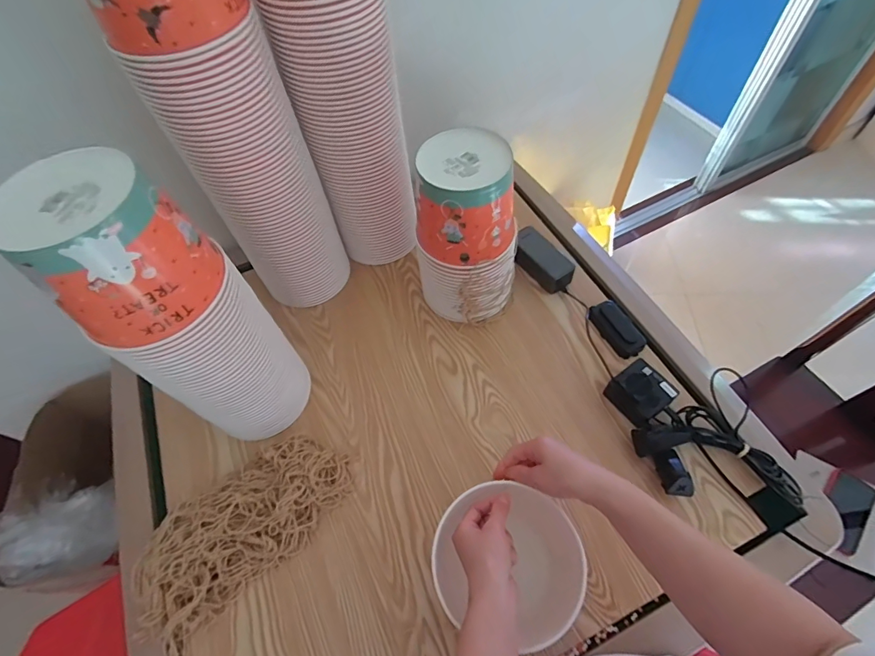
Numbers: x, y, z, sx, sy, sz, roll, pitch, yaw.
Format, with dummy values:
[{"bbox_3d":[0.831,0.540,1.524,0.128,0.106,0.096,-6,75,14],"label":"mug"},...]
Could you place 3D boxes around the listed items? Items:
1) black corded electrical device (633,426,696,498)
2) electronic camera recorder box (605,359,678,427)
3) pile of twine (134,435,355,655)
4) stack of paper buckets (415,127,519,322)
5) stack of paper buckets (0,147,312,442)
[{"bbox_3d":[0.330,0.181,0.611,0.088,0.049,0.105,-6,58,0],"label":"black corded electrical device"},{"bbox_3d":[0.309,0.097,0.661,0.072,0.061,0.078,-31,61,-14],"label":"electronic camera recorder box"},{"bbox_3d":[-0.269,0.268,0.606,0.303,0.060,0.150,-38,63,-18],"label":"pile of twine"},{"bbox_3d":[0.048,-0.136,0.696,0.152,0.290,0.142,0,58,4],"label":"stack of paper buckets"},{"bbox_3d":[-0.295,-0.004,0.538,0.149,0.399,0.149,-39,63,-19],"label":"stack of paper buckets"}]

